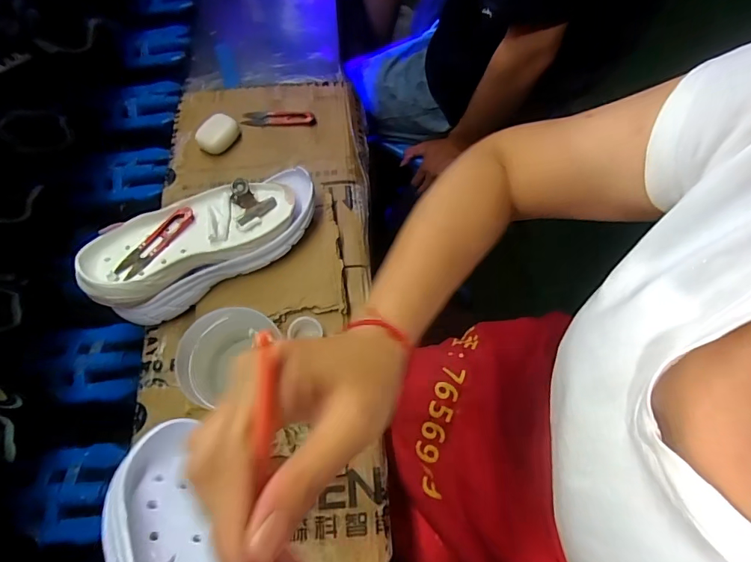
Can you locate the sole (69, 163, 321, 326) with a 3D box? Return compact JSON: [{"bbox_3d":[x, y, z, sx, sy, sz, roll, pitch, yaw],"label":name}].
[{"bbox_3d":[-0.180,-0.046,0.491,0.243,0.080,0.097,-31,68,-14],"label":"sole"}]

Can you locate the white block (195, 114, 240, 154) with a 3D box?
[{"bbox_3d":[-0.213,-0.200,0.596,0.030,0.030,0.057,36,70,16],"label":"white block"}]

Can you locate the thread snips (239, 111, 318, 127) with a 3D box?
[{"bbox_3d":[-0.134,-0.227,0.616,0.099,0.006,0.025,0,64,1],"label":"thread snips"}]

